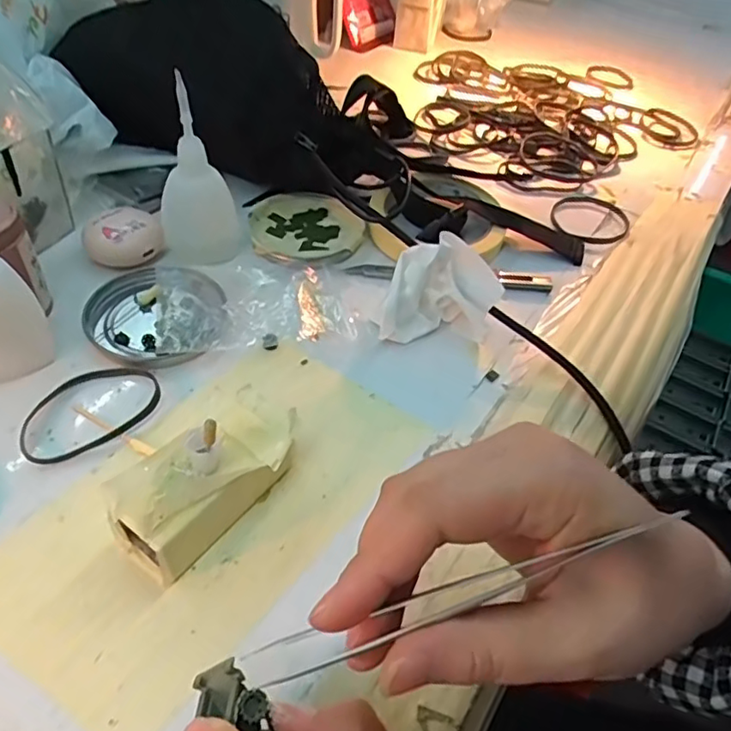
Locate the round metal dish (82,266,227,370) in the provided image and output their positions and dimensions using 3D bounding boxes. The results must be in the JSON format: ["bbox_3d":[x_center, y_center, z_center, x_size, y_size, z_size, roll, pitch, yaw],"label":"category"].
[{"bbox_3d":[-0.124,-0.031,0.347,0.077,0.009,0.076,1,48,-6],"label":"round metal dish"}]

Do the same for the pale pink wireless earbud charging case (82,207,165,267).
[{"bbox_3d":[-0.155,-0.082,0.380,0.047,0.020,0.038,-15,51,-20],"label":"pale pink wireless earbud charging case"}]

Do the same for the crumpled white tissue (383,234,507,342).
[{"bbox_3d":[0.046,-0.041,0.352,0.062,0.047,0.049,16,48,8],"label":"crumpled white tissue"}]

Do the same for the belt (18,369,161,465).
[{"bbox_3d":[-0.141,0.022,0.304,0.070,0.004,0.048,-25,55,-26],"label":"belt"}]

